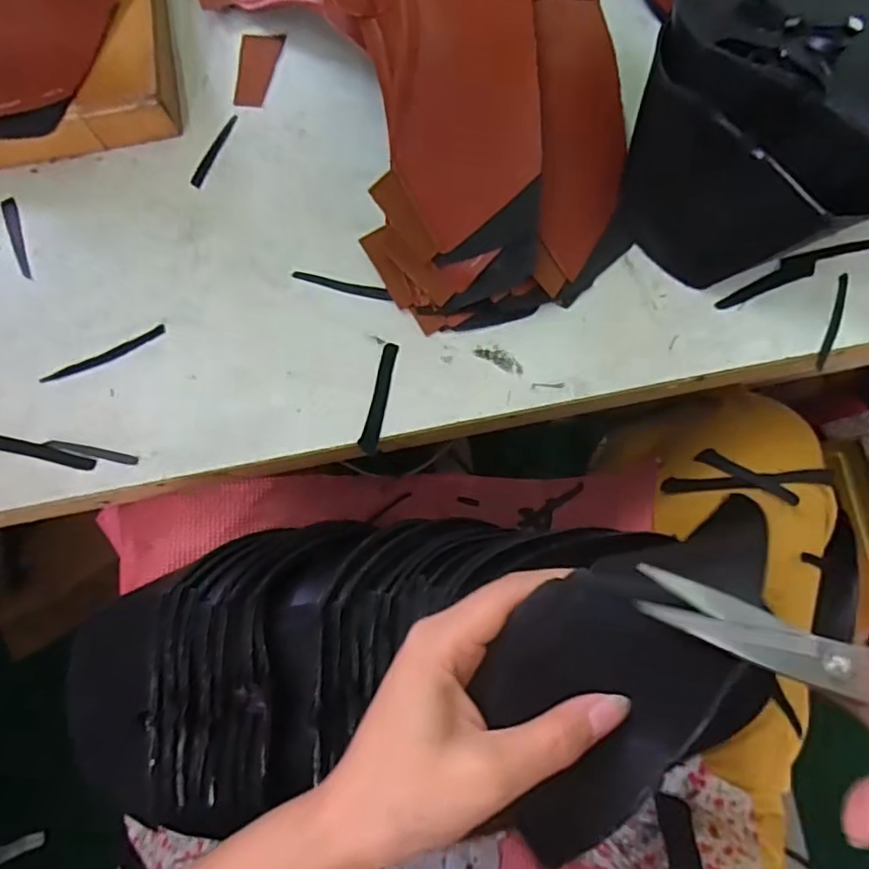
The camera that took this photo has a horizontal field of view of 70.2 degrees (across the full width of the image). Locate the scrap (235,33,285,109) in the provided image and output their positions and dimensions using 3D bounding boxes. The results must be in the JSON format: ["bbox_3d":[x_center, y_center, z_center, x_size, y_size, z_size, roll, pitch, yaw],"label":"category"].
[{"bbox_3d":[-0.110,-0.228,0.387,0.025,0.004,0.051,5,78,0],"label":"scrap"}]

